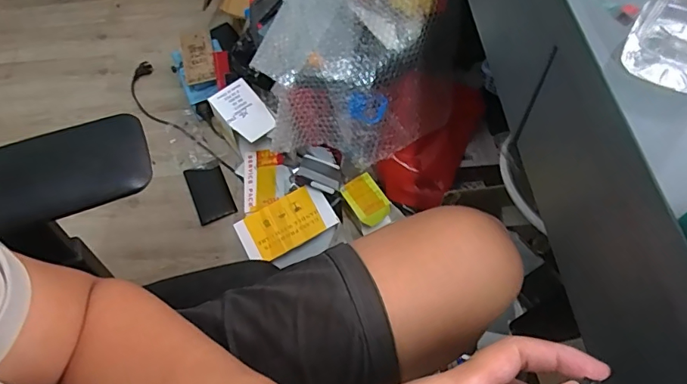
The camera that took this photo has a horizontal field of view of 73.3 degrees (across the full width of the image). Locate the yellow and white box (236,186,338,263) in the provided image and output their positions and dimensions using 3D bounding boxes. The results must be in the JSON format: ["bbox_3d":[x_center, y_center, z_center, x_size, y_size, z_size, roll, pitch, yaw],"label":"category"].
[{"bbox_3d":[-0.121,0.067,0.964,0.196,0.023,0.106,-29,82,-2],"label":"yellow and white box"}]

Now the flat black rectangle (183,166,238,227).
[{"bbox_3d":[-0.322,0.003,1.118,0.088,0.018,0.155,-23,61,-10],"label":"flat black rectangle"}]

